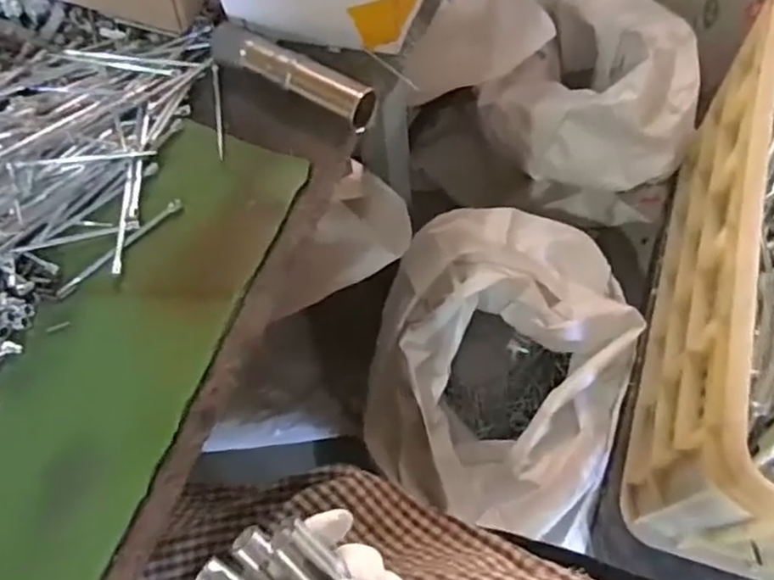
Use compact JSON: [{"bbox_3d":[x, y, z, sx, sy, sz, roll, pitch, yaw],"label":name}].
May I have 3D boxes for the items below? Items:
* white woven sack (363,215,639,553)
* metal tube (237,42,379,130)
[{"bbox_3d":[0.130,0.111,0.810,0.268,0.321,0.338,15,67,10],"label":"white woven sack"},{"bbox_3d":[-0.055,-0.137,0.445,0.098,0.025,0.024,28,70,16],"label":"metal tube"}]

